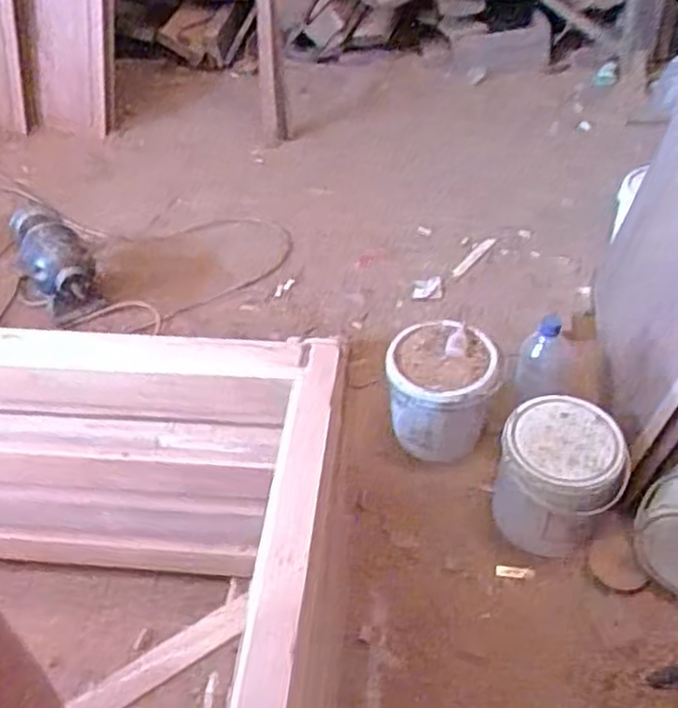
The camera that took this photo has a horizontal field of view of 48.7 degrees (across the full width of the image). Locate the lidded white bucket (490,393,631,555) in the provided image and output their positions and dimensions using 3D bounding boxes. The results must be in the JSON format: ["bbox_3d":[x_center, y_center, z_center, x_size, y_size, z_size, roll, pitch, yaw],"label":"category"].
[{"bbox_3d":[0.365,0.212,1.261,0.201,0.217,0.181,9,45,13],"label":"lidded white bucket"}]

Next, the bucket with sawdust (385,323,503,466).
[{"bbox_3d":[0.189,0.076,1.420,0.198,0.219,0.188,-2,43,2],"label":"bucket with sawdust"}]

